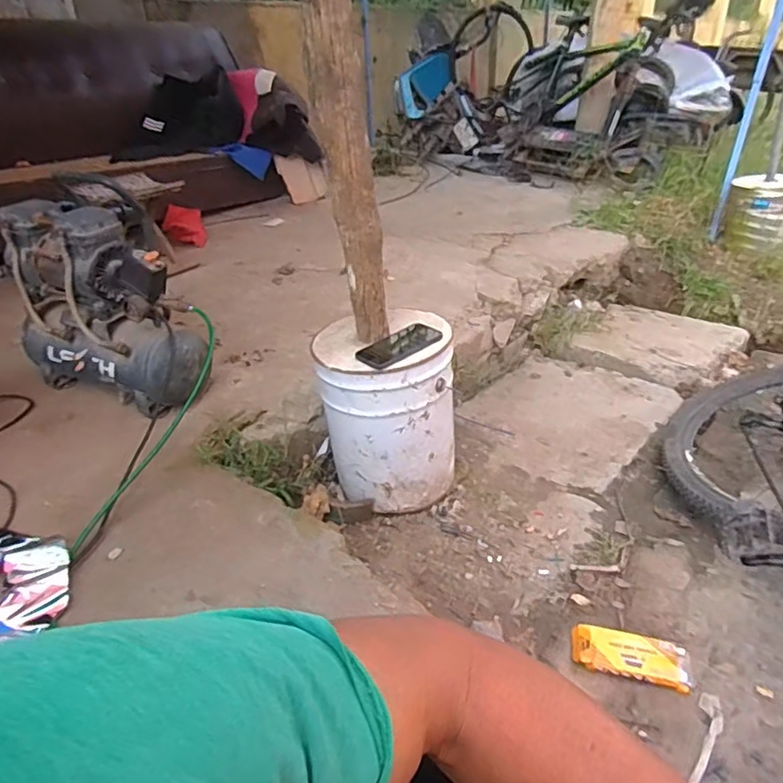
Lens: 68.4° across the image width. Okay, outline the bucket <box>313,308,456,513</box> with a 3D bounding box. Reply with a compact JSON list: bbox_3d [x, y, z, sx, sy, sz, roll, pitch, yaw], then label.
[{"bbox_3d":[-0.015,0.033,1.251,0.268,0.346,0.268,-2,31,1],"label":"bucket"}]

